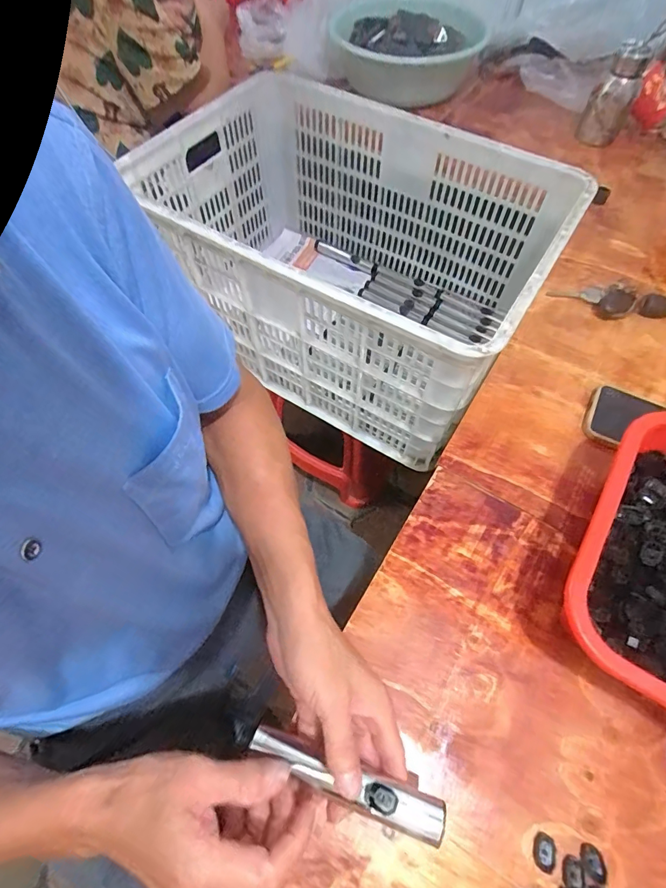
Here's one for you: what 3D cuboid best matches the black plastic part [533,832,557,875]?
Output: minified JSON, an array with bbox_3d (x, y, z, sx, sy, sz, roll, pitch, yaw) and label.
[{"bbox_3d":[0.163,0.313,0.329,0.016,0.005,0.022,21,64,11],"label":"black plastic part"}]

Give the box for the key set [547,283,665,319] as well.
[{"bbox_3d":[0.394,-0.191,0.582,0.183,0.023,0.048,12,63,7],"label":"key set"}]

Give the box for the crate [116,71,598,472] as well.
[{"bbox_3d":[0.018,-0.312,0.755,0.631,0.316,0.419,33,67,17],"label":"crate"}]

